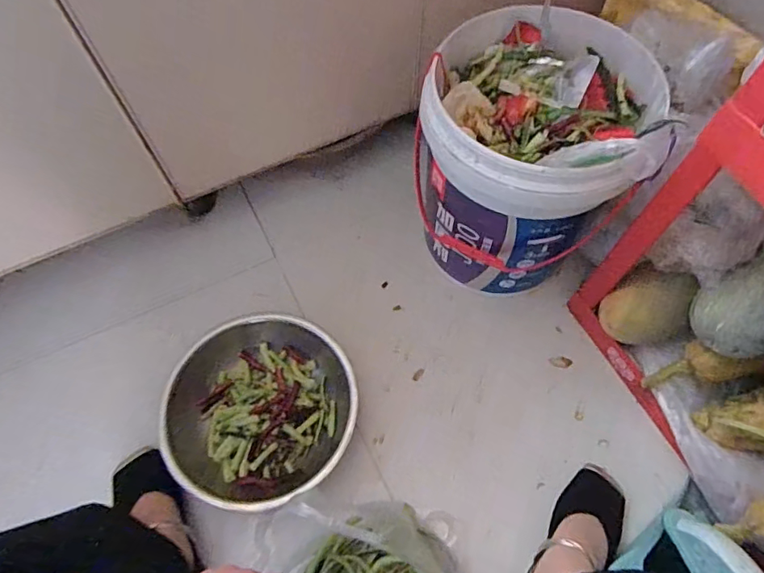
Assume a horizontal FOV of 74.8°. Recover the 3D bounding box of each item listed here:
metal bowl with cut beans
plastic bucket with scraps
[{"bbox_3d":[-0.174,0.180,0.741,0.269,0.072,0.269,0,64,0],"label":"metal bowl with cut beans"},{"bbox_3d":[0.208,-0.192,0.737,0.280,0.327,0.290,0,64,0],"label":"plastic bucket with scraps"}]

